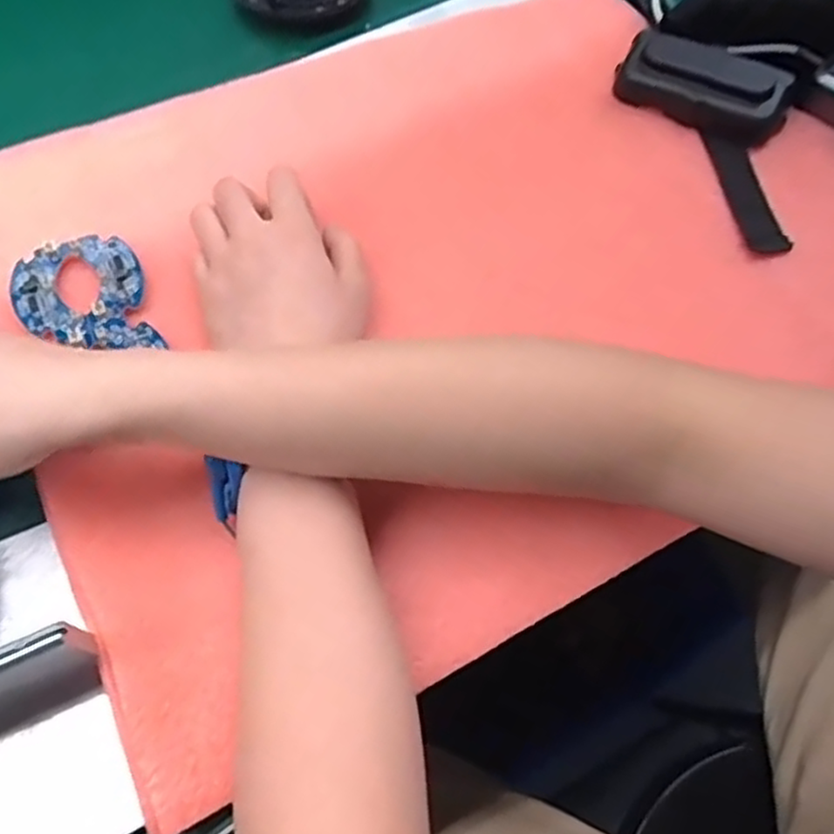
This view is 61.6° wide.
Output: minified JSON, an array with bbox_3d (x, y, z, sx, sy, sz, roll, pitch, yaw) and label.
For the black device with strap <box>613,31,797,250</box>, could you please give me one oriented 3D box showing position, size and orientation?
[{"bbox_3d":[0.205,-0.188,0.452,0.082,0.037,0.172,-20,66,-13],"label":"black device with strap"}]

